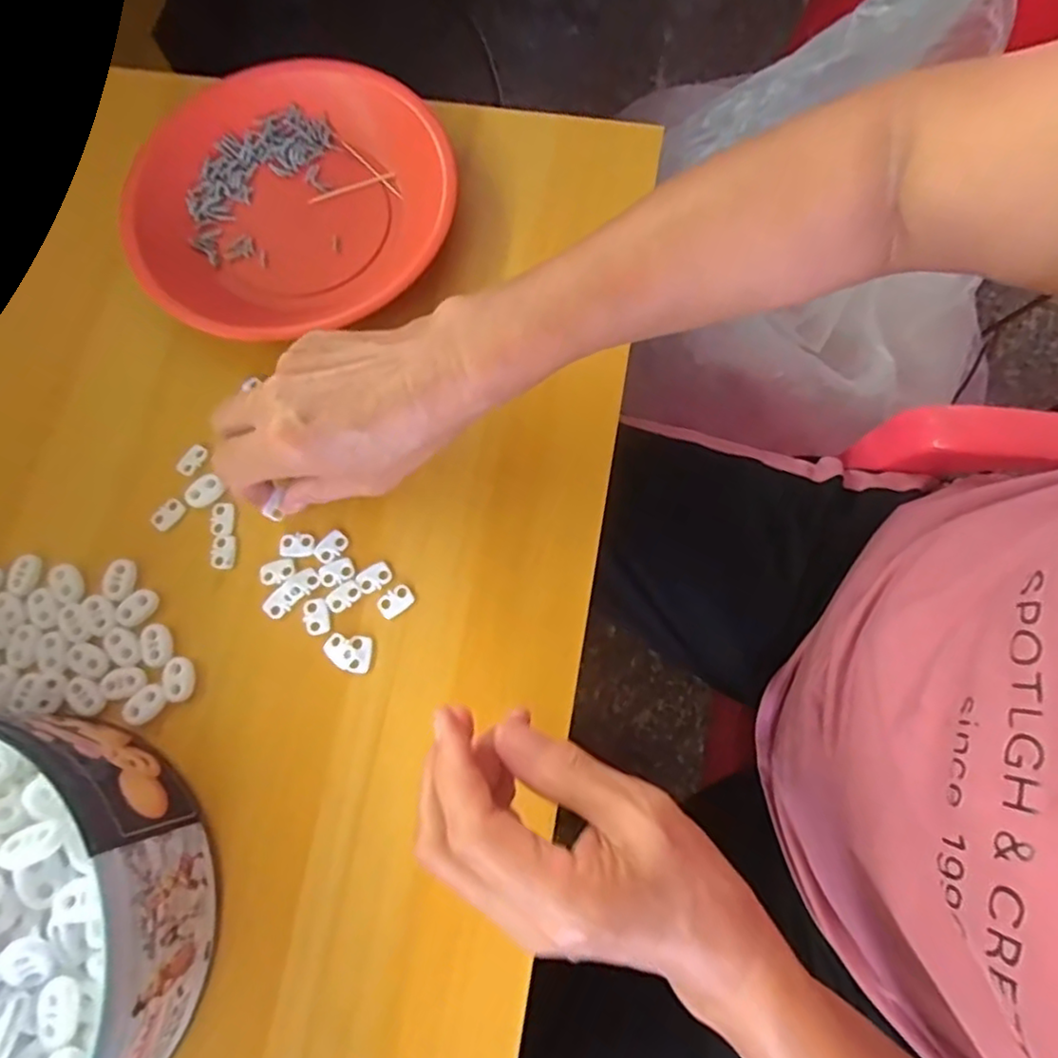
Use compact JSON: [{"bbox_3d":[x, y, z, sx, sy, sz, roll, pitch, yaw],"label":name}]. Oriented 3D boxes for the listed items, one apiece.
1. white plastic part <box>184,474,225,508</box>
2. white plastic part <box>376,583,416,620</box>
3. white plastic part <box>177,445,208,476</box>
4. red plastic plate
[{"bbox_3d":[-0.181,-0.021,0.363,0.021,0.004,0.016,-35,76,-7],"label":"white plastic part"},{"bbox_3d":[-0.070,0.038,0.343,0.019,0.004,0.014,-41,77,-9],"label":"white plastic part"},{"bbox_3d":[-0.191,-0.039,0.371,0.011,0.005,0.018,29,77,9],"label":"white plastic part"},{"bbox_3d":[-0.149,-0.206,0.402,0.193,0.030,0.176,-1,74,2],"label":"red plastic plate"}]

